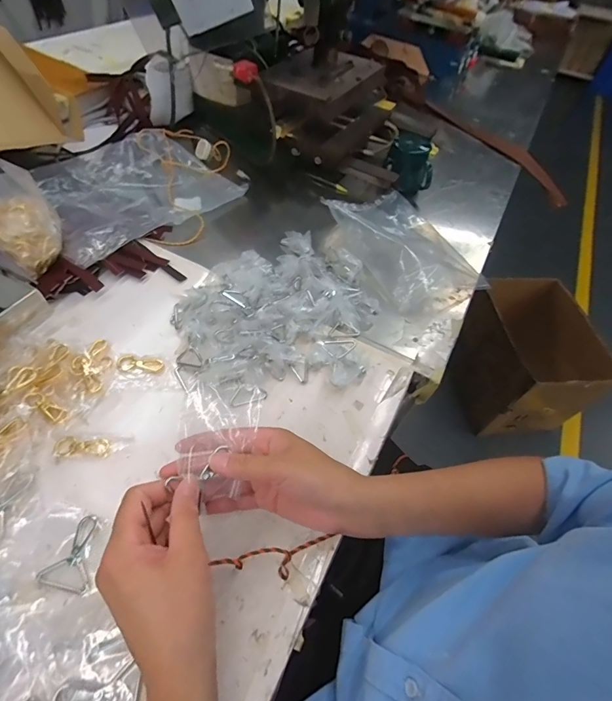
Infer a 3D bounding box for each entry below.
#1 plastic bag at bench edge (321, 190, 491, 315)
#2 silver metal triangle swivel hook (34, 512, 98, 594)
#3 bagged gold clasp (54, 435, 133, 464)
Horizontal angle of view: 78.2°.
[{"bbox_3d":[0.175,-0.195,0.682,0.192,0.053,0.294,-18,58,-19],"label":"plastic bag at bench edge"},{"bbox_3d":[-0.220,0.193,0.363,0.049,0.009,0.063,16,53,4],"label":"silver metal triangle swivel hook"},{"bbox_3d":[-0.241,0.107,0.427,0.083,0.004,0.028,-4,54,-11],"label":"bagged gold clasp"}]

